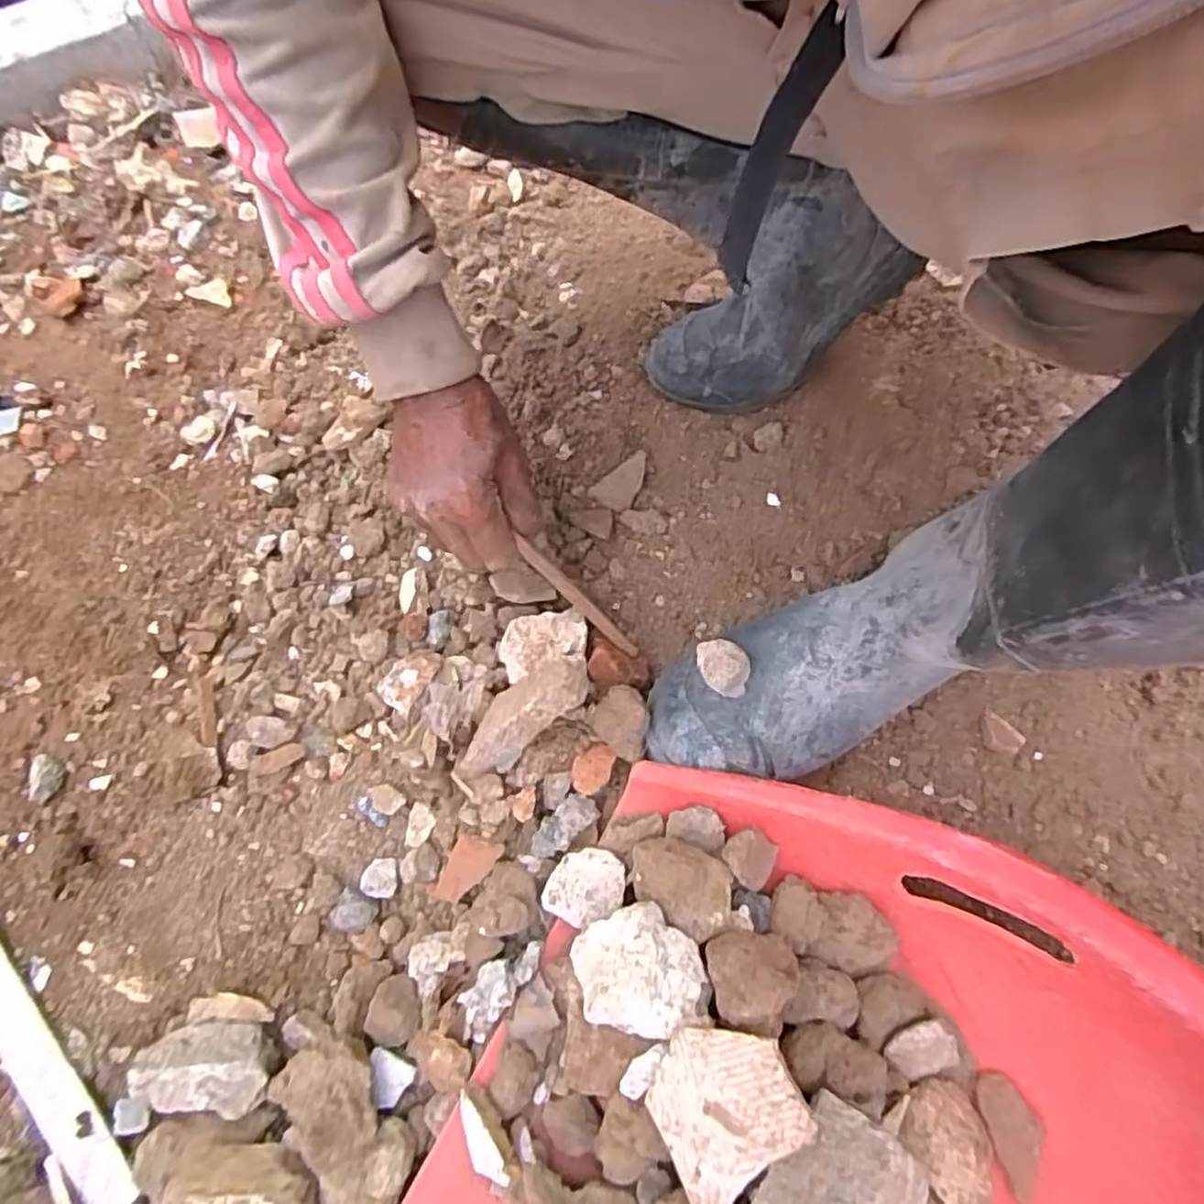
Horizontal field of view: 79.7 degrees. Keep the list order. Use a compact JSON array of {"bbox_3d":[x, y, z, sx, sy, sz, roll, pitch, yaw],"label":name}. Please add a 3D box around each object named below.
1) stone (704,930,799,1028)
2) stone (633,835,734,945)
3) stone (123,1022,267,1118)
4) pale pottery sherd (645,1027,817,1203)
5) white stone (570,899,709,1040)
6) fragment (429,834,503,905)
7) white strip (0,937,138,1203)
[{"bbox_3d":[0.078,0.192,0.372,0.042,0.036,0.042,0,66,0],"label":"stone"},{"bbox_3d":[0.044,0.162,0.413,0.059,0.041,0.042,28,69,12],"label":"stone"},{"bbox_3d":[-0.227,0.270,0.419,0.072,0.047,0.042,2,65,3],"label":"stone"},{"bbox_3d":[0.061,0.239,0.342,0.070,0.012,0.070,-14,60,25],"label":"pale pottery sherd"},{"bbox_3d":[0.020,0.203,0.396,0.063,0.046,0.064,0,66,0],"label":"white stone"},{"bbox_3d":[-0.088,0.169,0.459,0.027,0.011,0.049,36,71,17],"label":"fragment"},{"bbox_3d":[-0.352,0.260,0.431,0.237,0.010,0.027,41,73,18],"label":"white strip"}]

